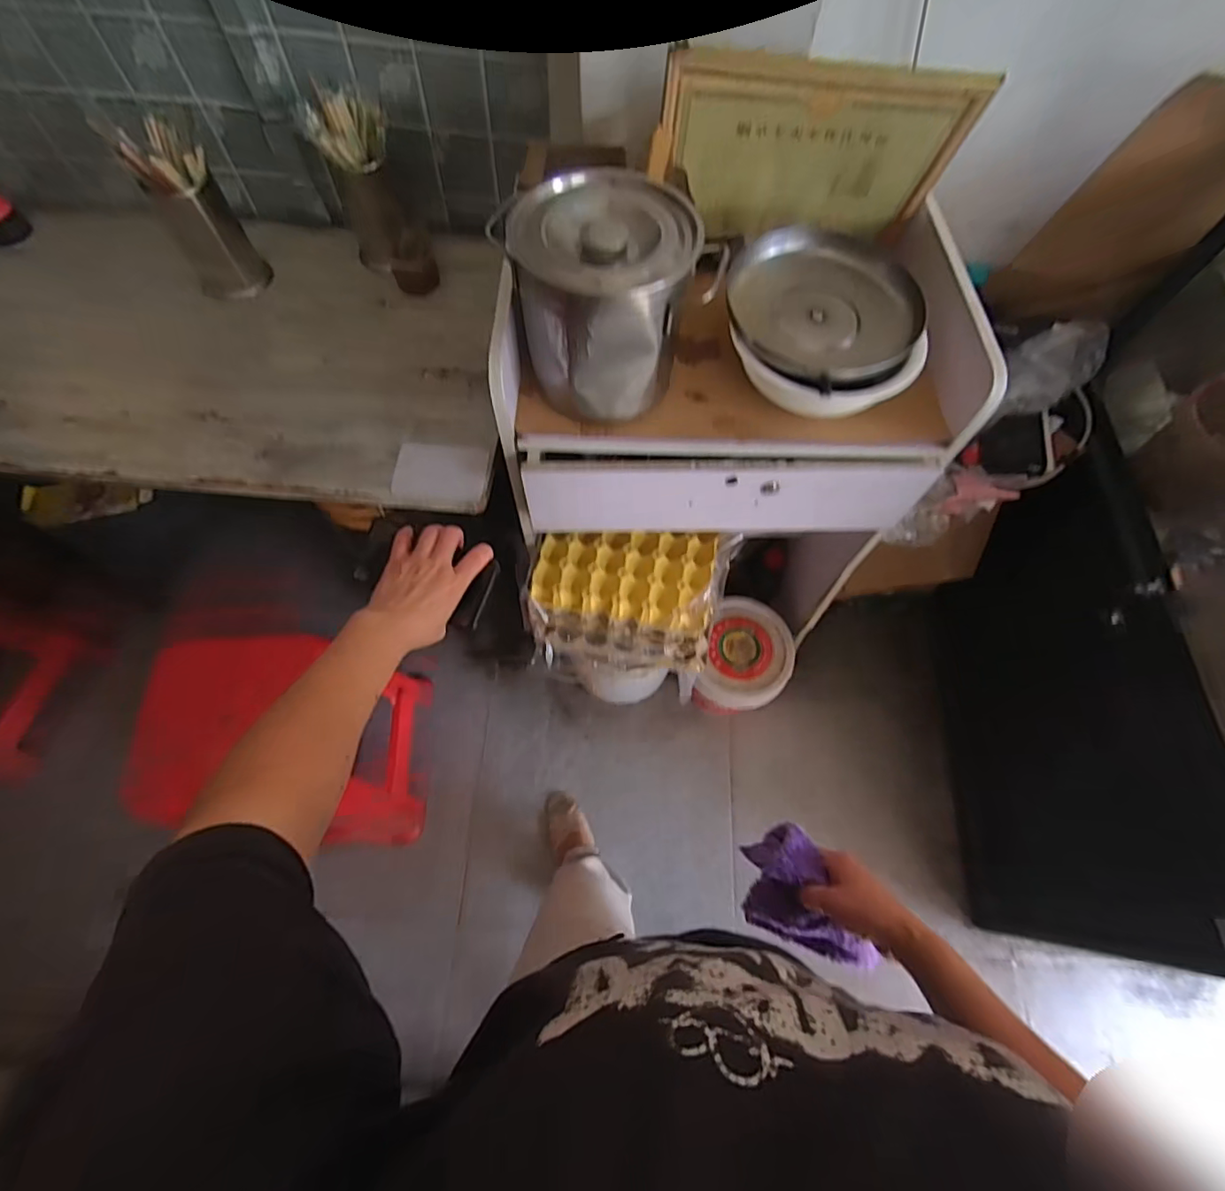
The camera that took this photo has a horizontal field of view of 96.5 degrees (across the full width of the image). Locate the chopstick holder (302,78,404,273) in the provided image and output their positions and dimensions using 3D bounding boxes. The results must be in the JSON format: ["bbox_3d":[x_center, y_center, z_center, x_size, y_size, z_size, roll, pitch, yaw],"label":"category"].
[{"bbox_3d":[-0.397,-0.663,0.883,0.111,0.208,0.101,-14,66,-8],"label":"chopstick holder"}]

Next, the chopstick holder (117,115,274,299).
[{"bbox_3d":[-0.646,-0.589,0.854,0.093,0.207,0.106,42,71,16],"label":"chopstick holder"}]

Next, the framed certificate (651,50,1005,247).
[{"bbox_3d":[0.244,-0.562,0.711,0.373,0.204,0.028,3,75,-2],"label":"framed certificate"}]

